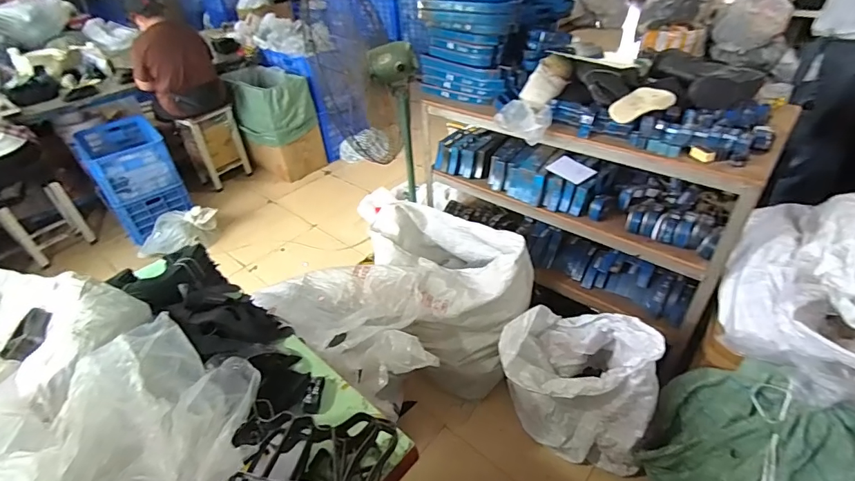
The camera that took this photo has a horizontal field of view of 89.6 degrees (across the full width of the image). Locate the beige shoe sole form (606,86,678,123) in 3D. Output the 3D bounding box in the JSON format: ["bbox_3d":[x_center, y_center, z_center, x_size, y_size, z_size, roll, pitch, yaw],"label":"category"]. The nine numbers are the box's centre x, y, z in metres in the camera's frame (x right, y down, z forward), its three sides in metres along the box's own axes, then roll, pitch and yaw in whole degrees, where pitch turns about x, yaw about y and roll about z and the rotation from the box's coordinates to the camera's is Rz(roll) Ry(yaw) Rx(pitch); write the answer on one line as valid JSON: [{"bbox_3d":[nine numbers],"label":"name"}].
[{"bbox_3d":[0.619,-0.402,1.251,0.251,0.018,0.087,-22,69,-21],"label":"beige shoe sole form"}]

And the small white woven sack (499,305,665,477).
[{"bbox_3d":[0.492,0.433,1.434,0.492,0.585,0.298,16,46,20],"label":"small white woven sack"}]

